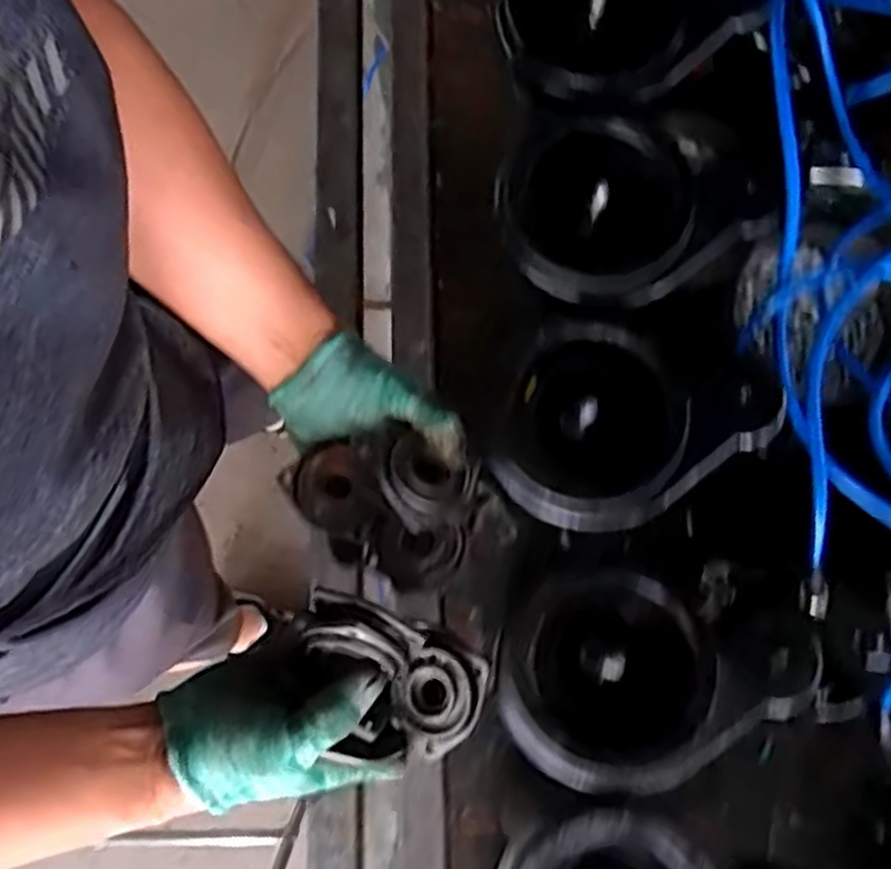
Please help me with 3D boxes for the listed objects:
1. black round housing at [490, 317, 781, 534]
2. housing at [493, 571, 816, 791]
[{"bbox_3d":[0.105,0.000,0.460,0.162,0.054,0.116,9,80,3],"label":"black round housing"},{"bbox_3d":[0.114,0.130,0.437,0.170,0.049,0.114,-2,79,1],"label":"housing"}]

